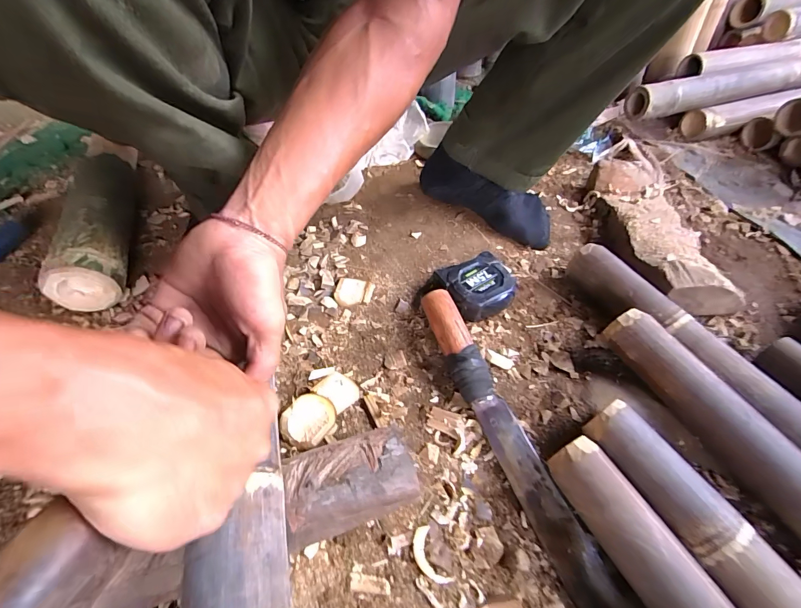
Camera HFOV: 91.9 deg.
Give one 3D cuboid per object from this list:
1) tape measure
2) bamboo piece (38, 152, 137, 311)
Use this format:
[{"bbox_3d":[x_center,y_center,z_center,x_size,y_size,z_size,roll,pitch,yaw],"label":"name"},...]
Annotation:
[{"bbox_3d":[0.095,-0.020,0.493,0.077,0.047,0.074,-20,56,-18],"label":"tape measure"},{"bbox_3d":[-0.392,-0.101,0.505,0.070,0.073,0.257,-13,54,-14],"label":"bamboo piece"}]

